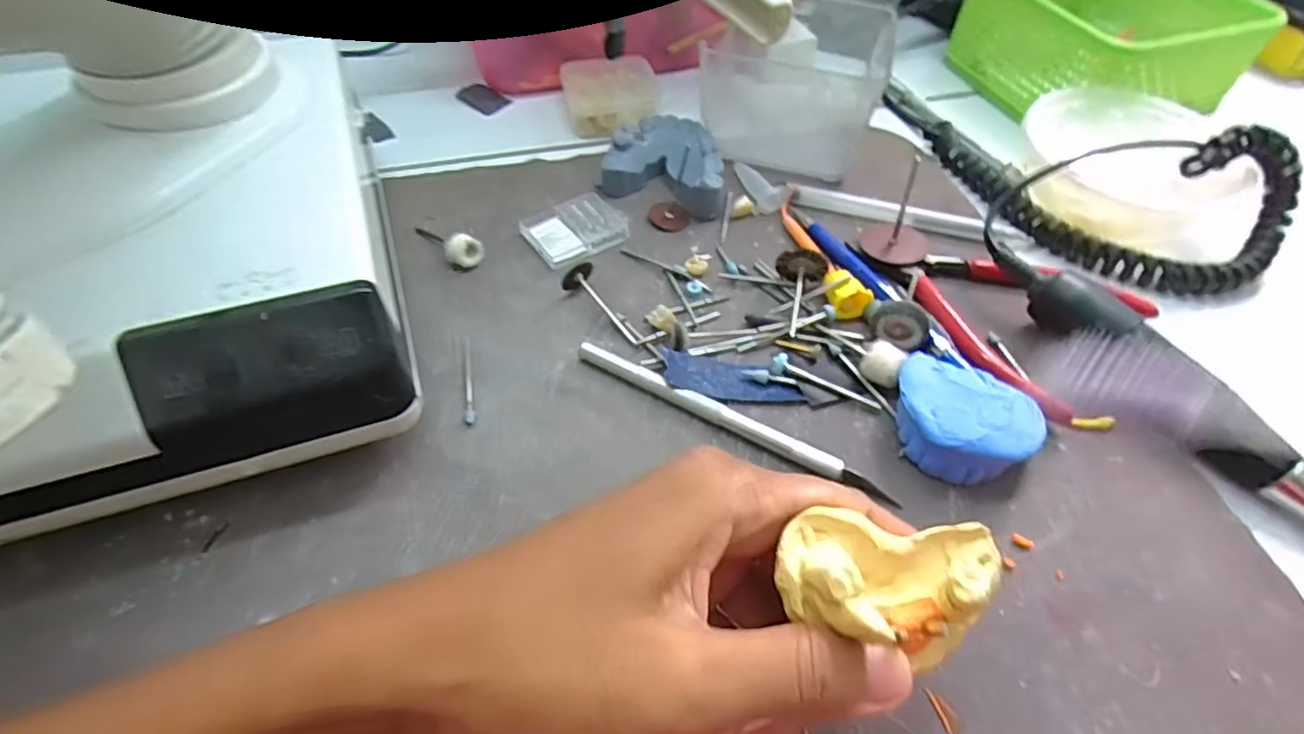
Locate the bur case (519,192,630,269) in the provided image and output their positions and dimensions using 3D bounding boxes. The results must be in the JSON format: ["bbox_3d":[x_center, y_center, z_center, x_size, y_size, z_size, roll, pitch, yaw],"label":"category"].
[{"bbox_3d":[-0.037,-0.069,0.326,0.049,0.007,0.036,-28,58,-23],"label":"bur case"}]

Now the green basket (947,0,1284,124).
[{"bbox_3d":[0.279,-0.203,0.408,0.123,0.064,0.124,-15,54,-14],"label":"green basket"}]

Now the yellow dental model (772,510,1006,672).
[{"bbox_3d":[0.060,0.054,0.163,0.055,0.027,0.032,5,52,1],"label":"yellow dental model"}]

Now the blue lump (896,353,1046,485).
[{"bbox_3d":[0.116,0.019,0.252,0.042,0.024,0.053,-30,59,-24],"label":"blue lump"}]

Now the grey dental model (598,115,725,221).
[{"bbox_3d":[0.010,-0.109,0.347,0.064,0.023,0.053,14,53,8],"label":"grey dental model"}]

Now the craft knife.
[{"bbox_3d":[0.030,0.020,0.258,0.134,0.007,0.009,26,55,16],"label":"craft knife"}]

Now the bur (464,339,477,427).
[{"bbox_3d":[-0.075,0.004,0.267,0.005,0.004,0.045,-9,53,-10],"label":"bur"}]

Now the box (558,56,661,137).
[{"bbox_3d":[-0.024,-0.163,0.392,0.054,0.019,0.055,-11,53,-11],"label":"box"}]

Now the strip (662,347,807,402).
[{"bbox_3d":[0.033,0.003,0.272,0.055,0.005,0.022,7,48,-9],"label":"strip"}]

